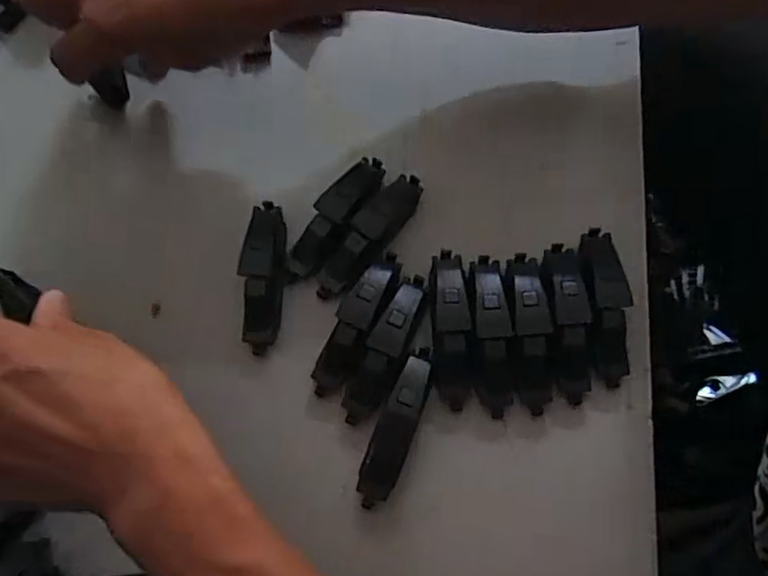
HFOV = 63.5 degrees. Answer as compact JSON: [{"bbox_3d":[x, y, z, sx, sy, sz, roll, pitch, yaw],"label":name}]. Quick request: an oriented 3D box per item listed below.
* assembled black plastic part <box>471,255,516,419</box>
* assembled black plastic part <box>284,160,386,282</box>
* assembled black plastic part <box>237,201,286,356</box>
[{"bbox_3d":[0.055,0.023,0.319,0.019,0.023,0.081,-1,75,1],"label":"assembled black plastic part"},{"bbox_3d":[-0.026,-0.038,0.337,0.022,0.022,0.080,36,79,10],"label":"assembled black plastic part"},{"bbox_3d":[-0.064,-0.008,0.331,0.020,0.024,0.080,0,75,1],"label":"assembled black plastic part"}]

